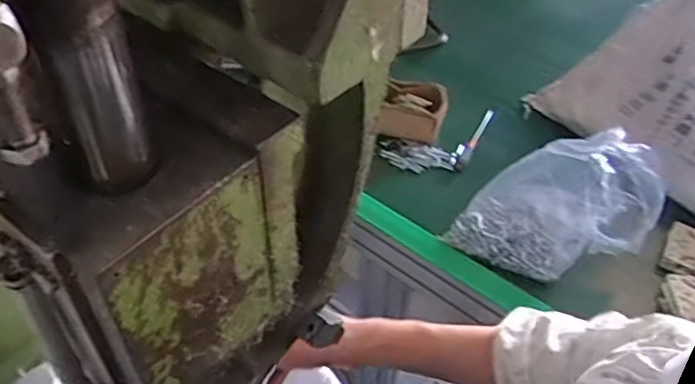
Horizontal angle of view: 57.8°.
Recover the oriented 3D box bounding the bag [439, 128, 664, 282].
[{"bbox_3d":[0.278,0.012,0.840,0.240,0.178,0.134,23,47,21],"label":"bag"}]

